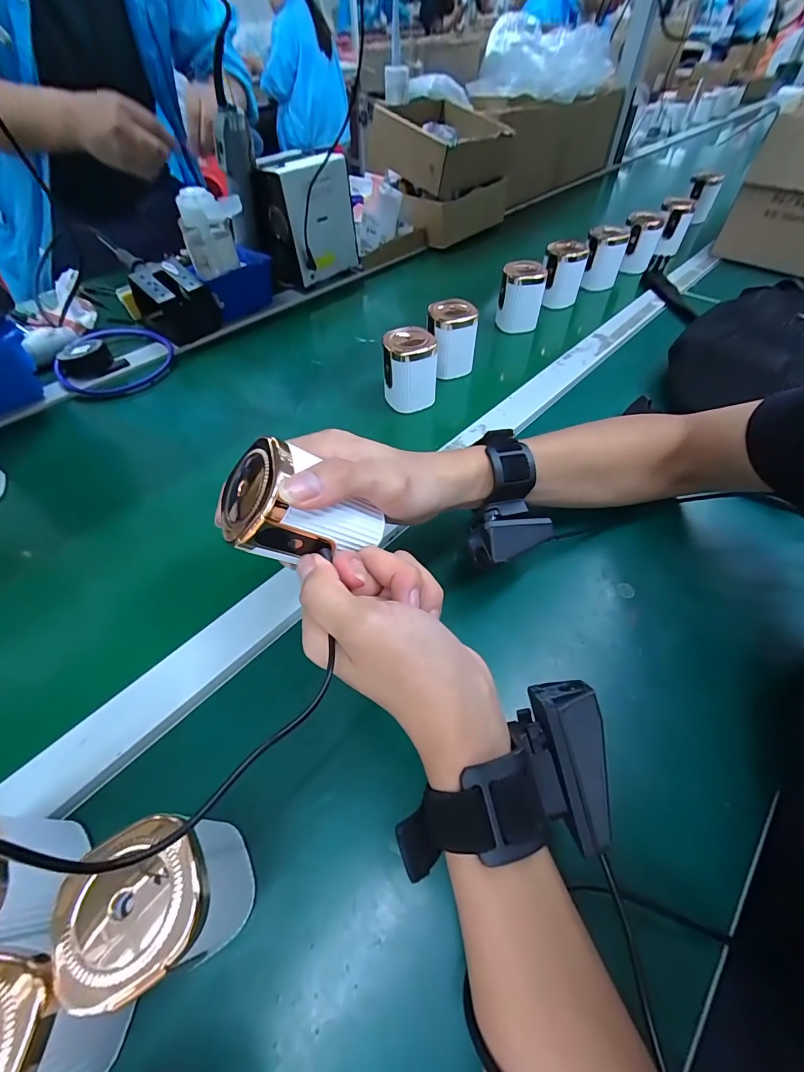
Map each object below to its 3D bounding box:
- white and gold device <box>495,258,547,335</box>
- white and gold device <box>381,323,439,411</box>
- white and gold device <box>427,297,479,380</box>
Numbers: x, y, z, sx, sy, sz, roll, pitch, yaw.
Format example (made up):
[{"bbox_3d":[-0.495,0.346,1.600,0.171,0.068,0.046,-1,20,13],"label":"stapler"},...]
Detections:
[{"bbox_3d":[0.163,-0.326,0.556,0.061,0.074,0.054,11,54,10],"label":"white and gold device"},{"bbox_3d":[0.009,-0.188,0.455,0.057,0.069,0.057,-1,53,1],"label":"white and gold device"},{"bbox_3d":[0.060,-0.238,0.492,0.057,0.070,0.052,3,53,4],"label":"white and gold device"}]

